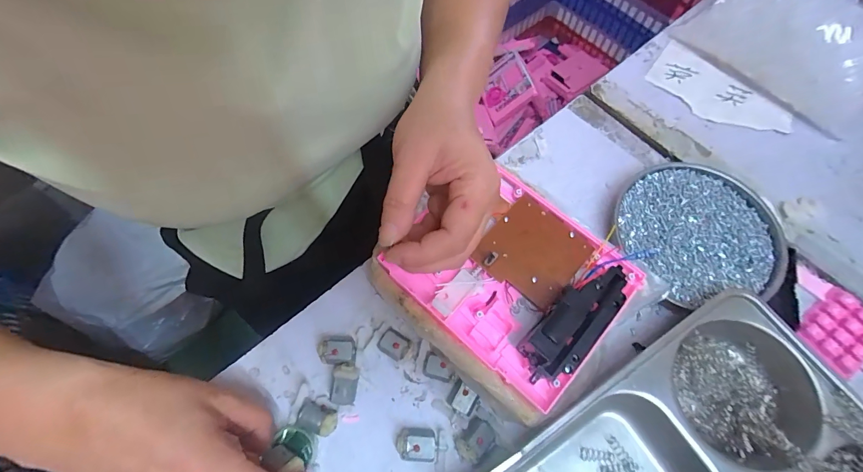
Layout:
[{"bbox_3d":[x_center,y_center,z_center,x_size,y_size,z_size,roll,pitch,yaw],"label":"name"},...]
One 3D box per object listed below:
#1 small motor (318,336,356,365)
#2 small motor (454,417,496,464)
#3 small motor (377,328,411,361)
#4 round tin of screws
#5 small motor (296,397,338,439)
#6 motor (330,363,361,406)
[{"bbox_3d":[-0.075,0.091,0.298,0.028,0.014,0.022,-5,68,-2],"label":"small motor"},{"bbox_3d":[0.031,0.147,0.268,0.029,0.012,0.020,-36,73,-14],"label":"small motor"},{"bbox_3d":[-0.030,0.087,0.299,0.024,0.016,0.019,33,72,12],"label":"small motor"},{"bbox_3d":[0.230,-0.005,0.327,0.127,0.032,0.123,0,68,0],"label":"round tin of screws"},{"bbox_3d":[-0.085,0.136,0.278,0.031,0.018,0.017,22,70,8],"label":"small motor"},{"bbox_3d":[-0.066,0.114,0.286,0.018,0.020,0.029,7,68,3],"label":"motor"}]

